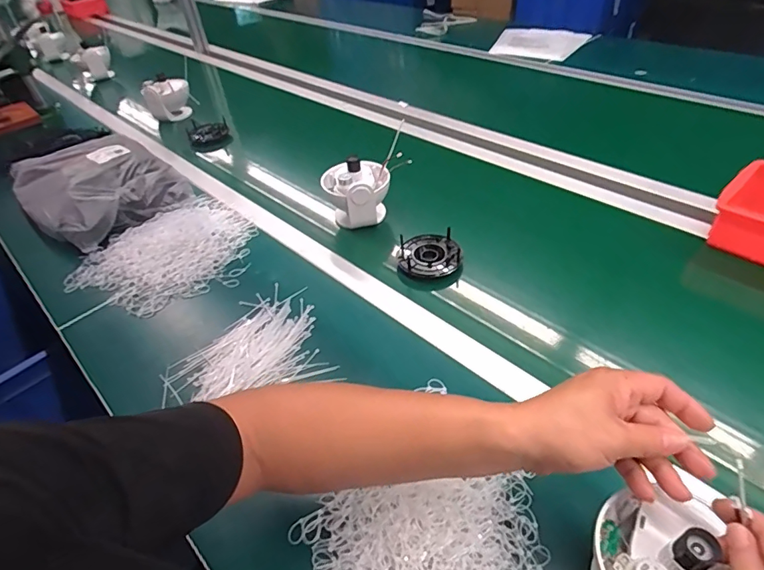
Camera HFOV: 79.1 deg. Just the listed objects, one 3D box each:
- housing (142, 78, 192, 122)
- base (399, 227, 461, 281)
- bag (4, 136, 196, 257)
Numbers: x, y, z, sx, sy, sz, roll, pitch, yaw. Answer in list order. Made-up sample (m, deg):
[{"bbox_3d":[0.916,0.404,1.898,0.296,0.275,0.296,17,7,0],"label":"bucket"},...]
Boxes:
[{"bbox_3d":[-0.564,-0.484,1.235,0.120,0.119,0.071,-22,47,-16],"label":"housing"},{"bbox_3d":[0.074,-0.048,0.732,0.092,0.022,0.102,-9,45,-3],"label":"base"},{"bbox_3d":[-0.574,-0.201,0.928,0.334,0.088,0.248,30,55,30],"label":"bag"}]

